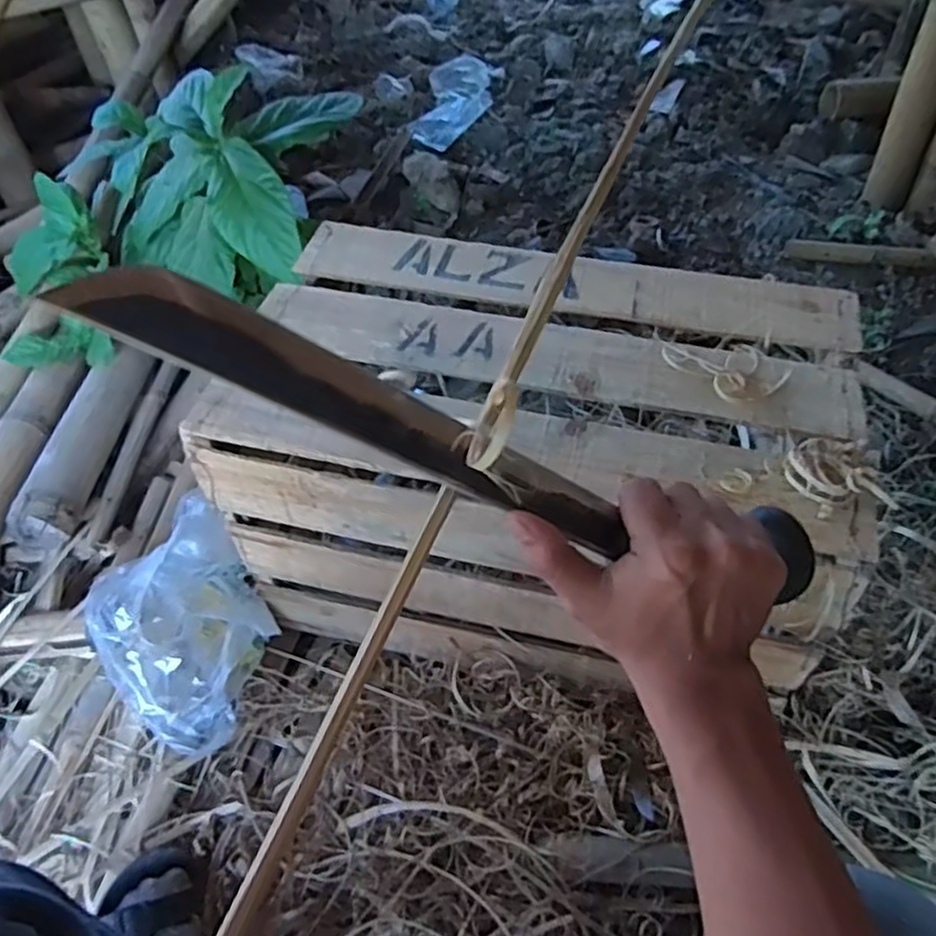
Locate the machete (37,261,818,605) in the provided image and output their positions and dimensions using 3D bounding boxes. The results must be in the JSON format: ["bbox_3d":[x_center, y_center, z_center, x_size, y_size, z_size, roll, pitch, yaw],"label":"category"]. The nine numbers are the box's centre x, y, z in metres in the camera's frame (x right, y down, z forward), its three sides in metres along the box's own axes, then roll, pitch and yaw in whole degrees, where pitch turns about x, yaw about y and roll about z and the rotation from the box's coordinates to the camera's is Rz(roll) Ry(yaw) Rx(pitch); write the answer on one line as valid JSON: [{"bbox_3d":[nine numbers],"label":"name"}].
[{"bbox_3d":[0.018,-0.005,0.349,0.393,0.028,0.065,22,46,-19],"label":"machete"}]

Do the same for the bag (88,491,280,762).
[{"bbox_3d":[-0.328,0.181,0.830,0.182,0.167,0.221,-30,55,-22],"label":"bag"}]

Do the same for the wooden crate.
[{"bbox_3d":[0.073,-0.015,0.794,0.584,0.284,0.351,12,51,12],"label":"wooden crate"}]

